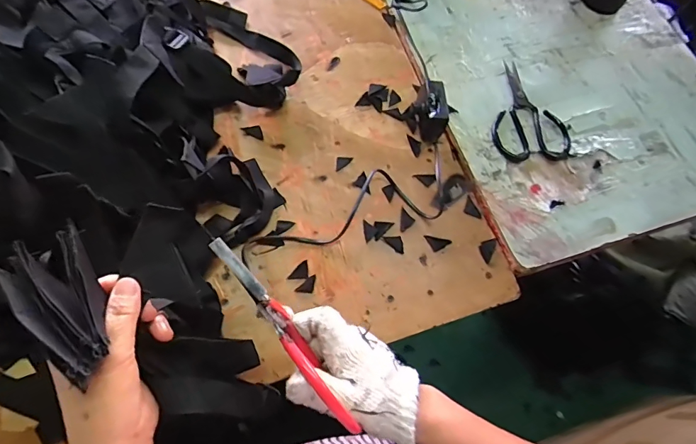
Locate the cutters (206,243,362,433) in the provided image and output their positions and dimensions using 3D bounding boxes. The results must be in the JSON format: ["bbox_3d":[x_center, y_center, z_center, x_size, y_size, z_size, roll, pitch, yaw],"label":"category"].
[{"bbox_3d":[-0.051,0.089,0.344,0.015,0.070,0.179,-36,94,-13],"label":"cutters"}]

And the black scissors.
[{"bbox_3d":[0.260,-0.165,0.617,0.111,0.013,0.167,1,68,-8],"label":"black scissors"}]

